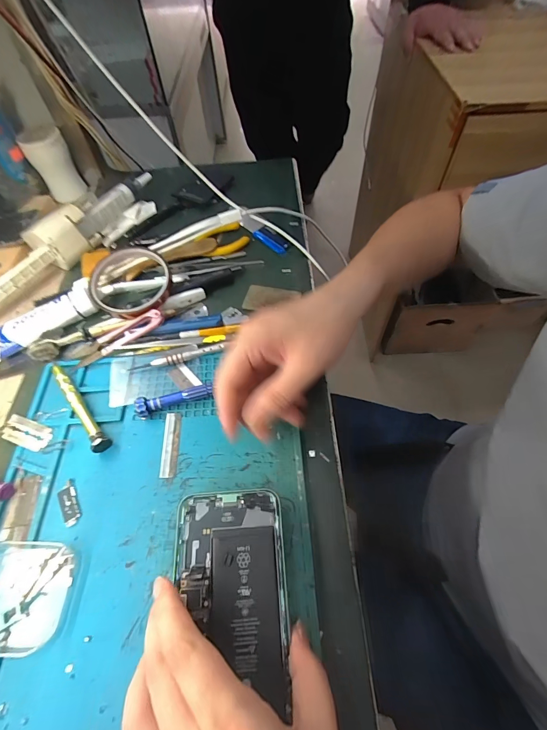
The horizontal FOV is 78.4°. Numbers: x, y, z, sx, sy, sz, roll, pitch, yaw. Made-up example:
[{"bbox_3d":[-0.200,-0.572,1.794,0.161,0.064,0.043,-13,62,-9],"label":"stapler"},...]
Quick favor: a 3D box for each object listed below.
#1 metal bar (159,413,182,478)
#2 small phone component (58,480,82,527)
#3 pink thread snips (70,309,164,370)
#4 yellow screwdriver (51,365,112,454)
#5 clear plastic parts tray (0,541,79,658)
[{"bbox_3d":[-0.089,0.068,0.290,0.014,0.004,0.056,-4,58,1],"label":"metal bar"},{"bbox_3d":[-0.163,0.109,0.266,0.013,0.004,0.035,-26,60,-13],"label":"small phone component"},{"bbox_3d":[-0.159,-0.029,0.340,0.097,0.017,0.026,-23,59,-11],"label":"pink thread snips"},{"bbox_3d":[-0.180,0.036,0.306,0.013,0.014,0.105,-37,63,-19],"label":"yellow screwdriver"},{"bbox_3d":[-0.179,0.157,0.231,0.074,0.012,0.063,-2,58,2],"label":"clear plastic parts tray"}]

